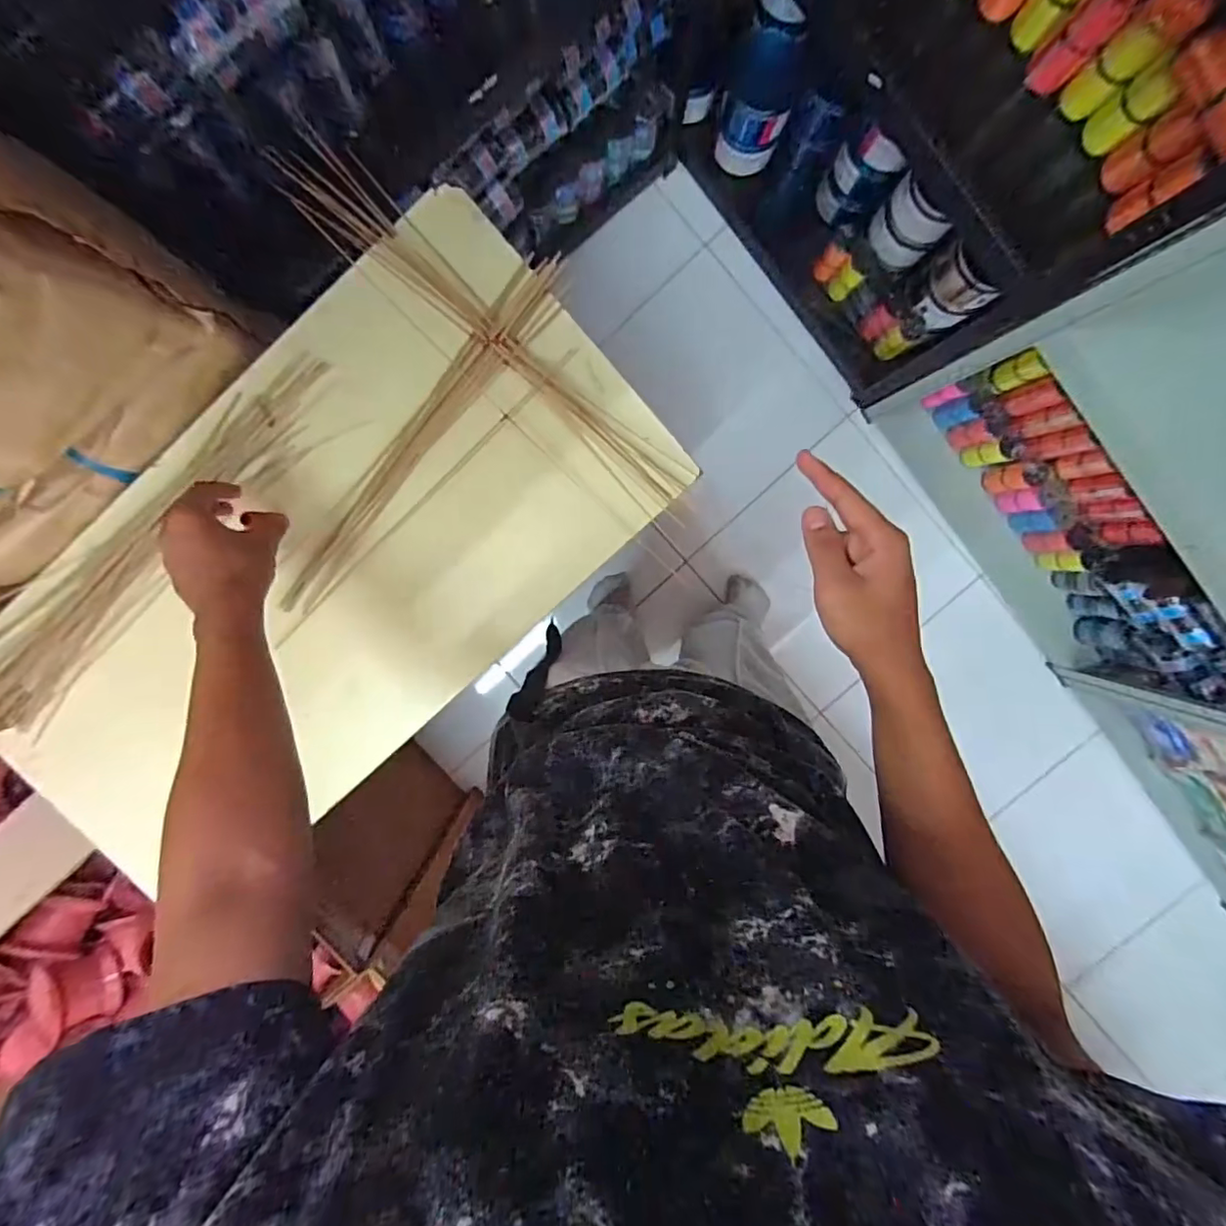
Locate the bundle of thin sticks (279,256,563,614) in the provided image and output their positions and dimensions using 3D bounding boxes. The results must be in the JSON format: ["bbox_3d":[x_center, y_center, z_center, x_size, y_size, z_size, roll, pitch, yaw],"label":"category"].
[{"bbox_3d":[-0.211,-0.189,0.599,0.054,0.024,0.452,41,95,-5],"label":"bundle of thin sticks"}]

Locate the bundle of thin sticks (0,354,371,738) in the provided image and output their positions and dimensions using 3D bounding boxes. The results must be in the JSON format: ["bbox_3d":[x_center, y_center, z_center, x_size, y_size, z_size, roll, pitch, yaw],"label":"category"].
[{"bbox_3d":[-0.508,-0.062,0.619,0.550,0.039,0.088,-41,95,5],"label":"bundle of thin sticks"}]

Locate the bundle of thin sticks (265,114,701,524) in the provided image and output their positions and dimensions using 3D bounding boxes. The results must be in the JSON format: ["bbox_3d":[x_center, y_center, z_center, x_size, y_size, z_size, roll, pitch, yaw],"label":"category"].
[{"bbox_3d":[-0.122,-0.284,0.582,0.524,0.019,0.063,40,95,-5],"label":"bundle of thin sticks"}]

